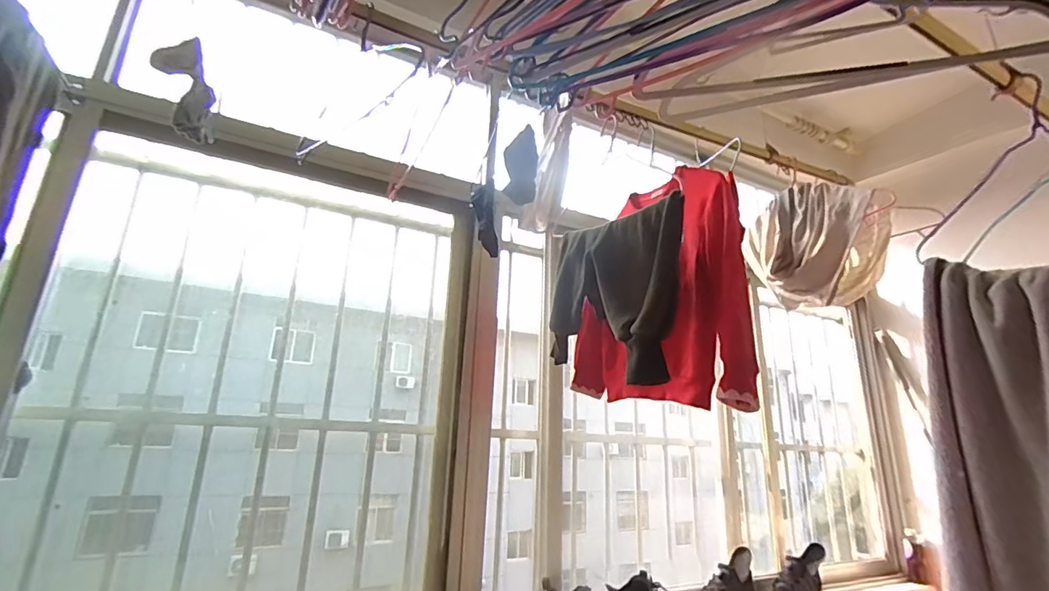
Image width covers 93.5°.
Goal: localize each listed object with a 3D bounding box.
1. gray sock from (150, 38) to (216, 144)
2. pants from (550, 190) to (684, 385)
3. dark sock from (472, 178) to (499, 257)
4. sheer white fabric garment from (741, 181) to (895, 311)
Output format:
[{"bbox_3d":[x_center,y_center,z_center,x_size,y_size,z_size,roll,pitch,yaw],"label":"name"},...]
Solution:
[{"bbox_3d":[-0.452,-0.281,0.671,0.051,0.089,0.126,9,-35,-16],"label":"gray sock"},{"bbox_3d":[0.146,0.016,0.883,0.090,0.288,0.360,9,-19,-16],"label":"pants"},{"bbox_3d":[-0.075,-0.153,0.945,0.058,0.156,0.055,5,-19,-7],"label":"dark sock"},{"bbox_3d":[0.708,-0.108,1.199,0.311,0.257,0.234,-11,-23,36],"label":"sheer white fabric garment"}]

